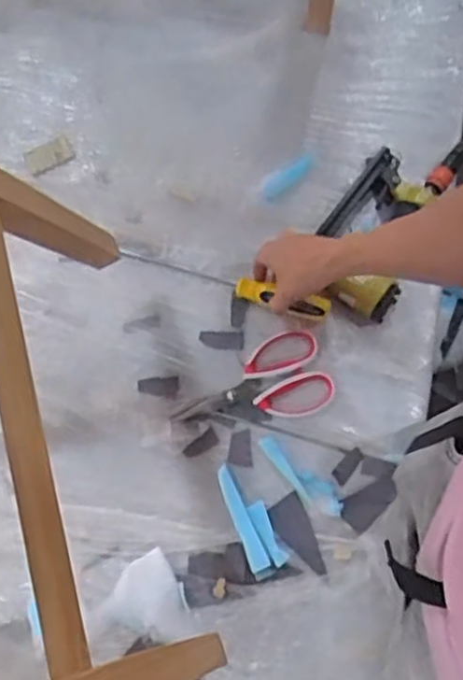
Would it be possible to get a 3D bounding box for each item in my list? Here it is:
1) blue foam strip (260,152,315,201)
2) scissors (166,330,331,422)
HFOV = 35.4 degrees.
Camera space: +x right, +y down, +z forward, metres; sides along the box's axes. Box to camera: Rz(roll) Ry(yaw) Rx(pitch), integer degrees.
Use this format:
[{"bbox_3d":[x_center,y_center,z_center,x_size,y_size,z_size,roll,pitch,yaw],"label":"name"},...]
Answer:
[{"bbox_3d":[0.074,-0.216,0.949,0.086,0.006,0.027,-37,76,-8],"label":"blue foam strip"},{"bbox_3d":[0.022,0.057,0.850,0.185,0.007,0.100,-20,74,-3],"label":"scissors"}]

